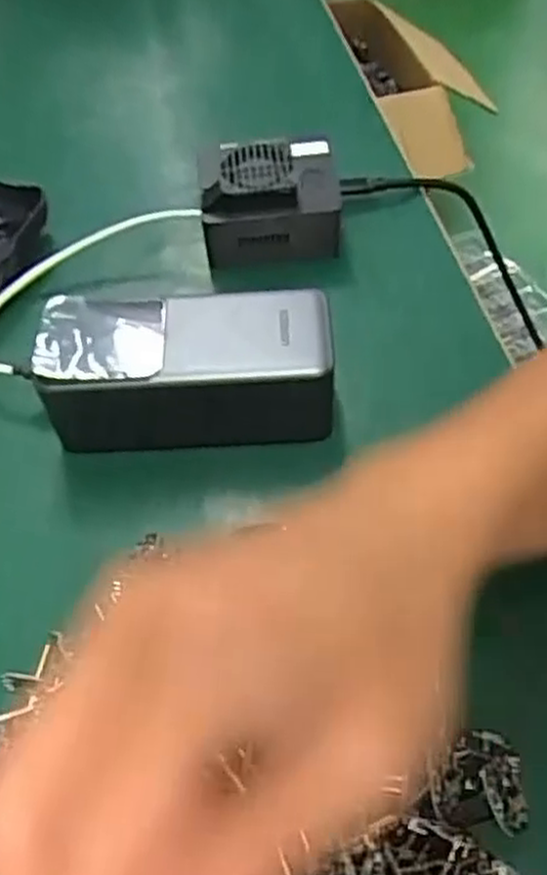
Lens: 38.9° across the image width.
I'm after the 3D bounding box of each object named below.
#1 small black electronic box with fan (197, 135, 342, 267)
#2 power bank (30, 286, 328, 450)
[{"bbox_3d":[-0.002,-0.135,0.438,0.075,0.050,0.062,-5,56,-1],"label":"small black electronic box with fan"},{"bbox_3d":[-0.038,-0.032,0.358,0.126,0.057,0.049,-2,56,1],"label":"power bank"}]

